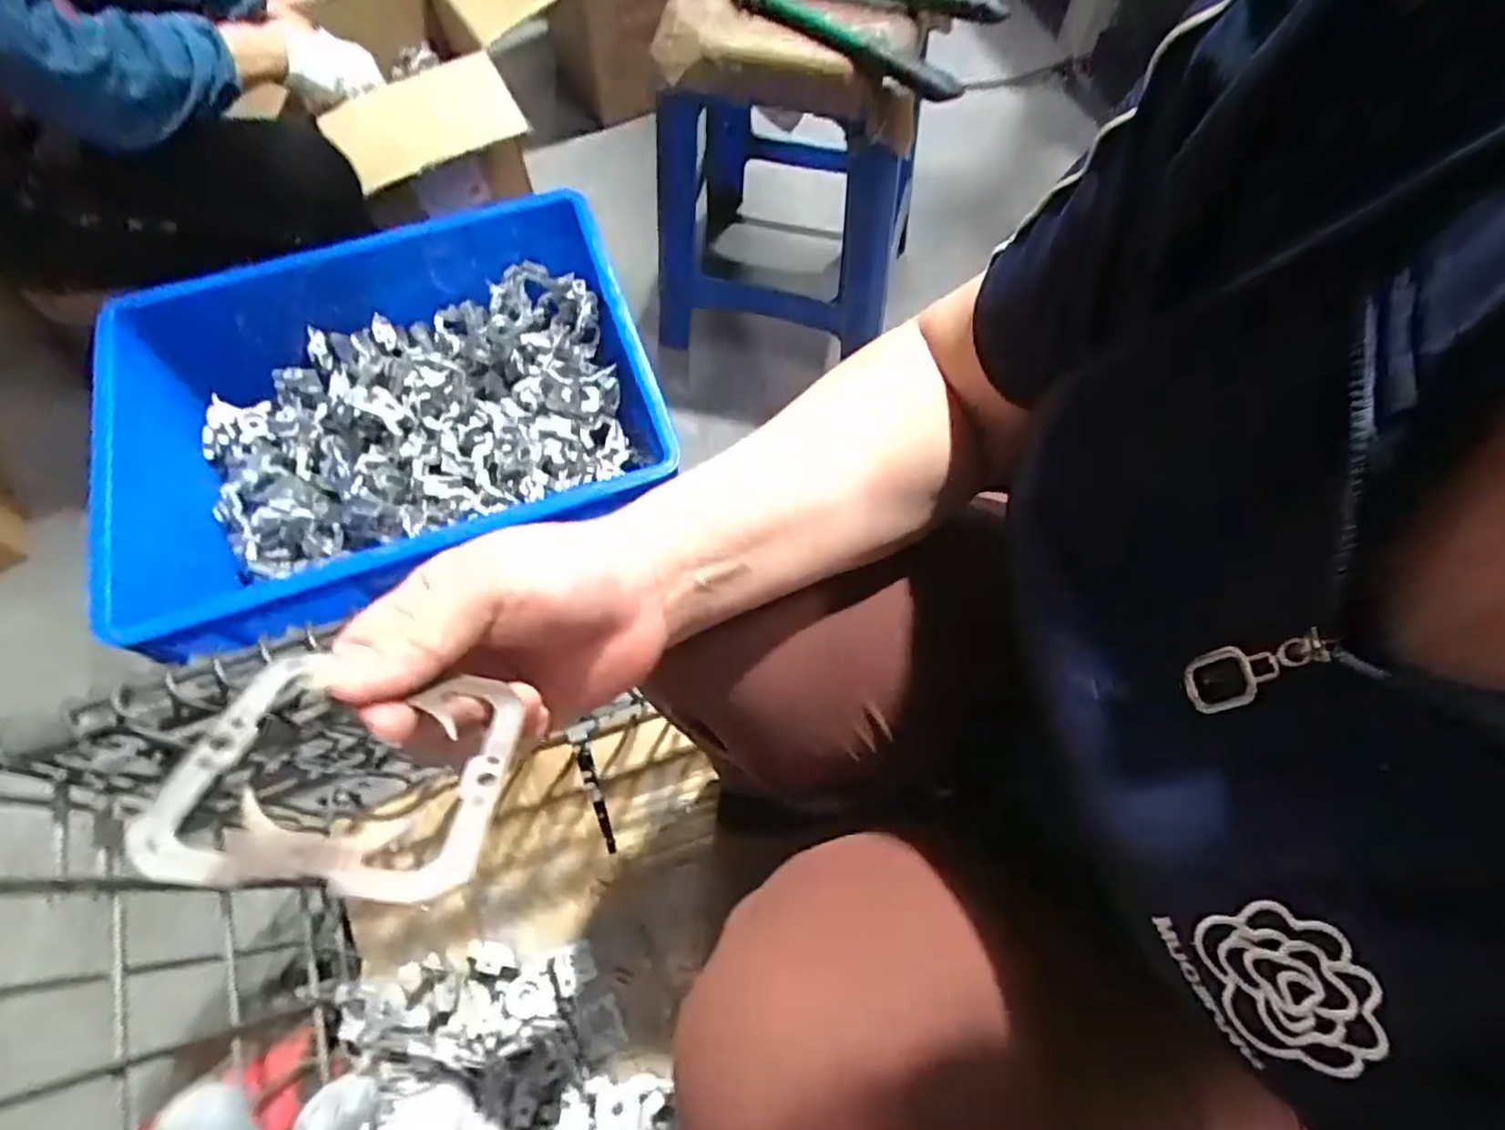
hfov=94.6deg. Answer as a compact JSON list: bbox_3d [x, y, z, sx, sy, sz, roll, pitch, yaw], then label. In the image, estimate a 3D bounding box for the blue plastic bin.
[{"bbox_3d":[-0.390,-0.170,0.768,0.531,0.157,0.436,-18,68,-8],"label":"blue plastic bin"}]

